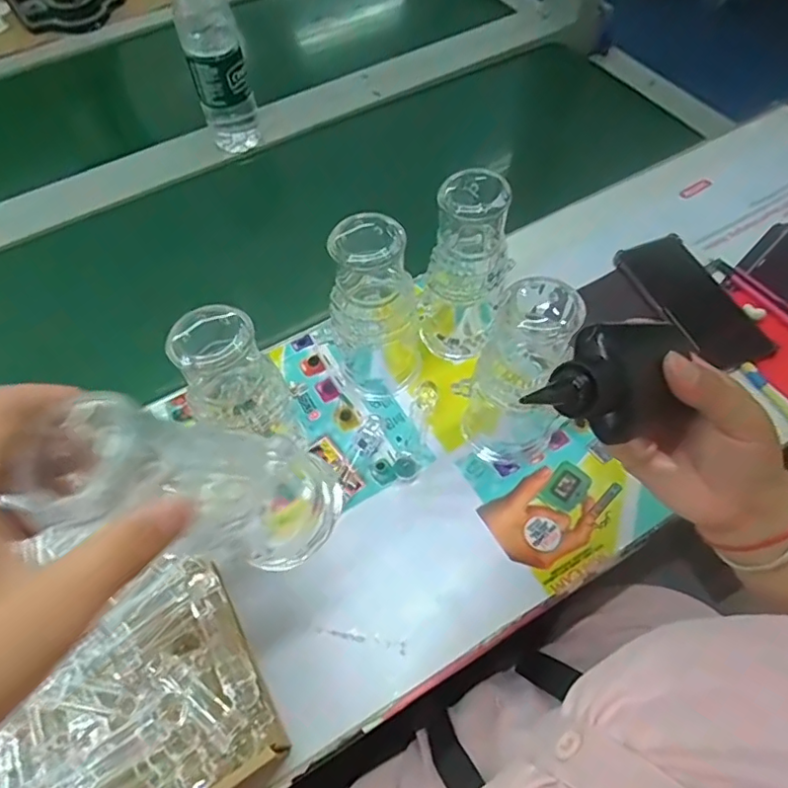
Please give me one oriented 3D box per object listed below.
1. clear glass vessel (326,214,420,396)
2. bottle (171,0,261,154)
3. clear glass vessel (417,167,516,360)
[{"bbox_3d":[-0.017,-0.064,0.476,0.066,0.173,0.057,9,59,7],"label":"clear glass vessel"},{"bbox_3d":[-0.203,-0.383,0.650,0.061,0.230,0.057,-16,59,-8],"label":"bottle"},{"bbox_3d":[0.061,-0.105,0.498,0.074,0.182,0.069,6,59,5],"label":"clear glass vessel"}]

